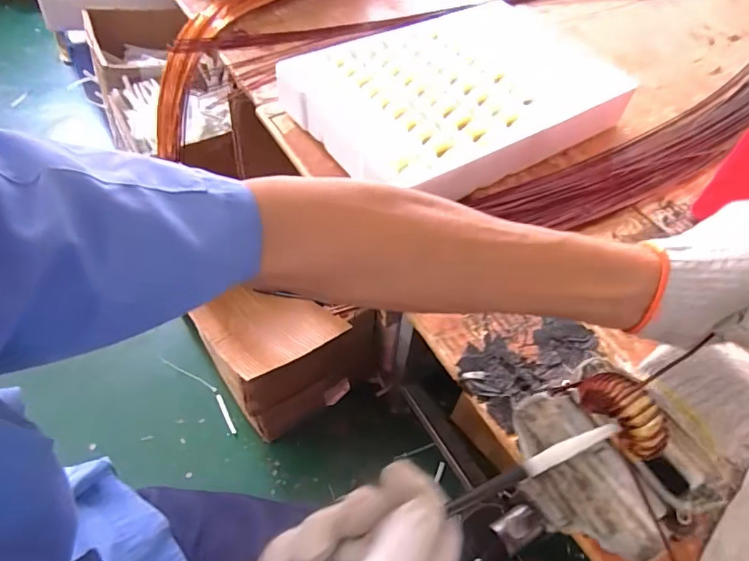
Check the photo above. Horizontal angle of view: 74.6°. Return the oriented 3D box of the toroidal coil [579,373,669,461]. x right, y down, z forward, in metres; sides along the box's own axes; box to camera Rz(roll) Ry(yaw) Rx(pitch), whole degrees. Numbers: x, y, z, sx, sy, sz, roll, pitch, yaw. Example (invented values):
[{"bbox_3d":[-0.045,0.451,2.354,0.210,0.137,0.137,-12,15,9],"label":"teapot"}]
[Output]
[{"bbox_3d":[0.148,0.081,0.294,0.020,0.040,0.052,-21,56,-18],"label":"toroidal coil"}]

